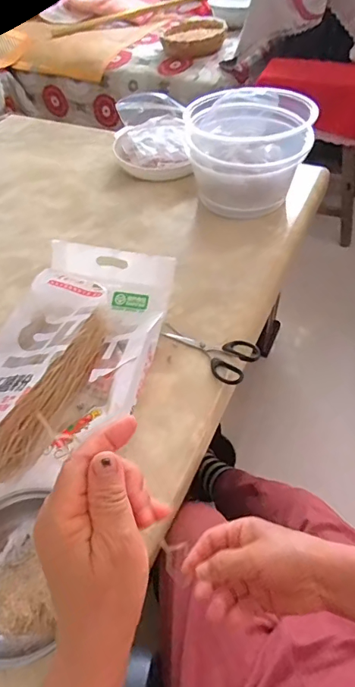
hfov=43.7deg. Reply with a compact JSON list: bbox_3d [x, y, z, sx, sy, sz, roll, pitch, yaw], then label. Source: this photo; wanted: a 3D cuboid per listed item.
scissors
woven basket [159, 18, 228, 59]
[{"bbox_3d":[0.046,0.001,0.654,0.149,0.013,0.077,32,59,28],"label":"scissors"},{"bbox_3d":[0.061,-1.096,1.578,0.219,0.056,0.277,2,50,7],"label":"woven basket"}]

